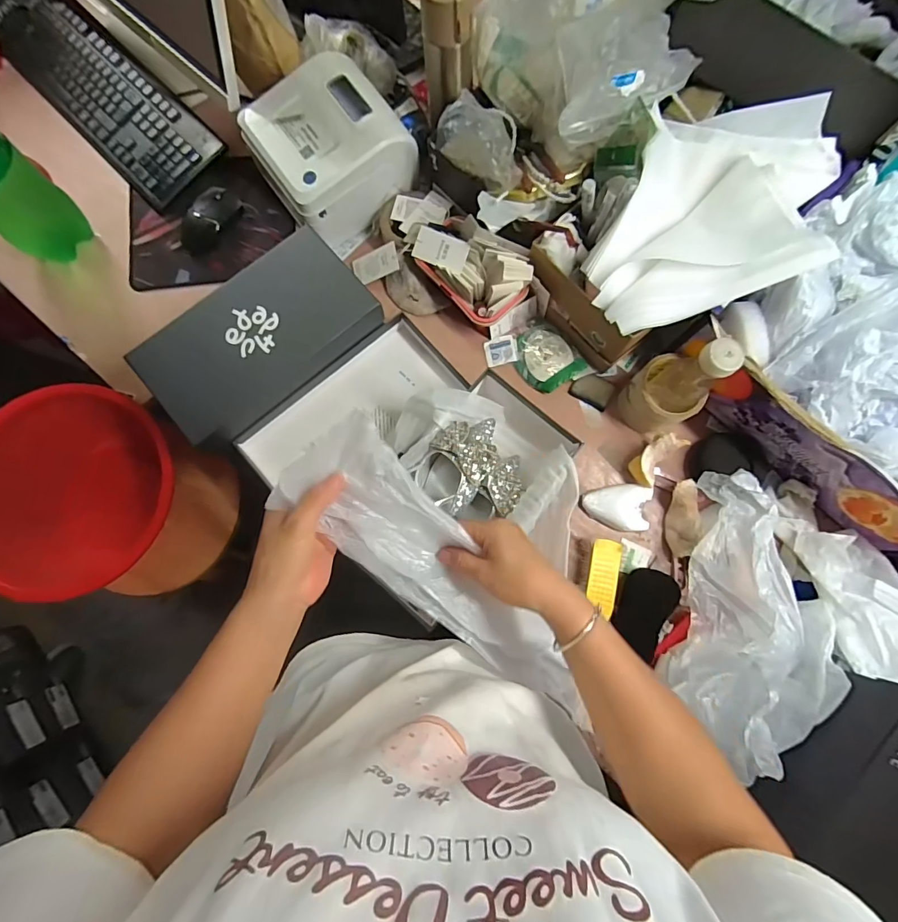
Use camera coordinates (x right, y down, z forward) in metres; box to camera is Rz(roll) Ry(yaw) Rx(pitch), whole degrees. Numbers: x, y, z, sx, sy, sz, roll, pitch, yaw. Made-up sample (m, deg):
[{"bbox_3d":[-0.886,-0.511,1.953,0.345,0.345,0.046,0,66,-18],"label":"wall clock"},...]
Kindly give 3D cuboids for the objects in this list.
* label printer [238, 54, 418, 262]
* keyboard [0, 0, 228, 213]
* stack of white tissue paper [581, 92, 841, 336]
[{"bbox_3d":[-0.168,-0.439,0.651,0.185,0.130,0.203,44,83,8],"label":"label printer"},{"bbox_3d":[-0.553,-0.597,0.723,0.148,0.027,0.439,-44,82,-7],"label":"keyboard"},{"bbox_3d":[0.320,-0.298,0.541,0.230,0.068,0.336,23,81,4],"label":"stack of white tissue paper"}]

